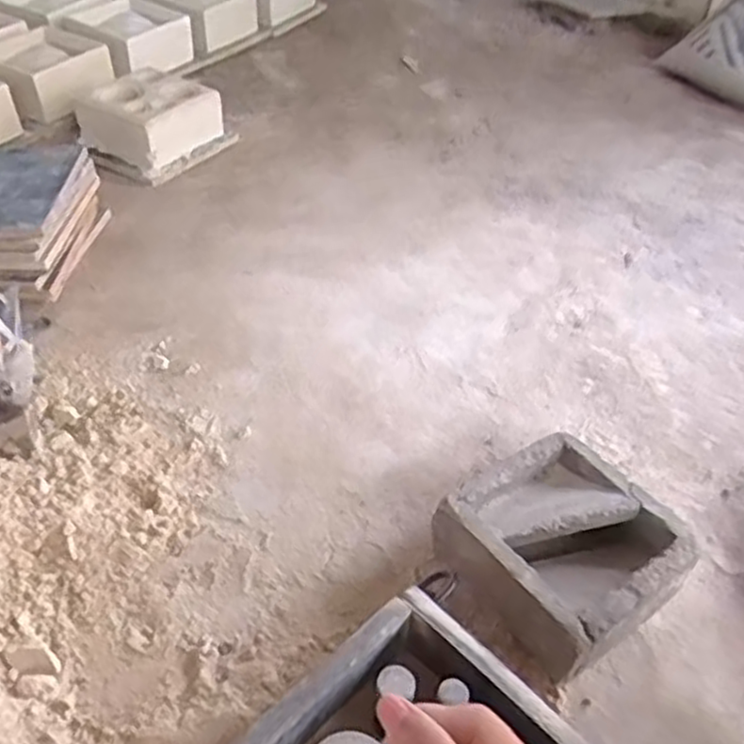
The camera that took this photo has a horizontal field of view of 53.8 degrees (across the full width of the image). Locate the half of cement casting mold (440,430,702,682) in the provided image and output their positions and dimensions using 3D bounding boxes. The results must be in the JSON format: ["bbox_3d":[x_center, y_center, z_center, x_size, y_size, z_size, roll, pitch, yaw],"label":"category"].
[{"bbox_3d":[0.202,0.191,0.792,0.198,0.098,0.201,-26,52,-27],"label":"half of cement casting mold"}]

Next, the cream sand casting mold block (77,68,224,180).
[{"bbox_3d":[-0.432,-0.501,1.454,0.194,0.118,0.211,28,47,25],"label":"cream sand casting mold block"}]

